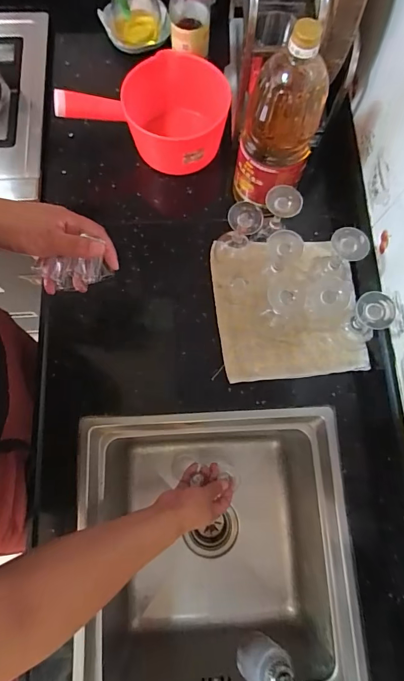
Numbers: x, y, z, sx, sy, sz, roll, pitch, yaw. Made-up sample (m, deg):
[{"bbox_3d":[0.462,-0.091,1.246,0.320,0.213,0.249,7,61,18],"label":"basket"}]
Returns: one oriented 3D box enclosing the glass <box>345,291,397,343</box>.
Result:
[{"bbox_3d":[0.233,-0.028,0.547,0.041,0.128,0.052,-33,78,-9],"label":"glass"}]

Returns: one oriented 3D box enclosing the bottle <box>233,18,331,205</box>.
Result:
[{"bbox_3d":[0.108,-0.297,0.536,0.102,0.254,0.090,21,76,4],"label":"bottle"}]

